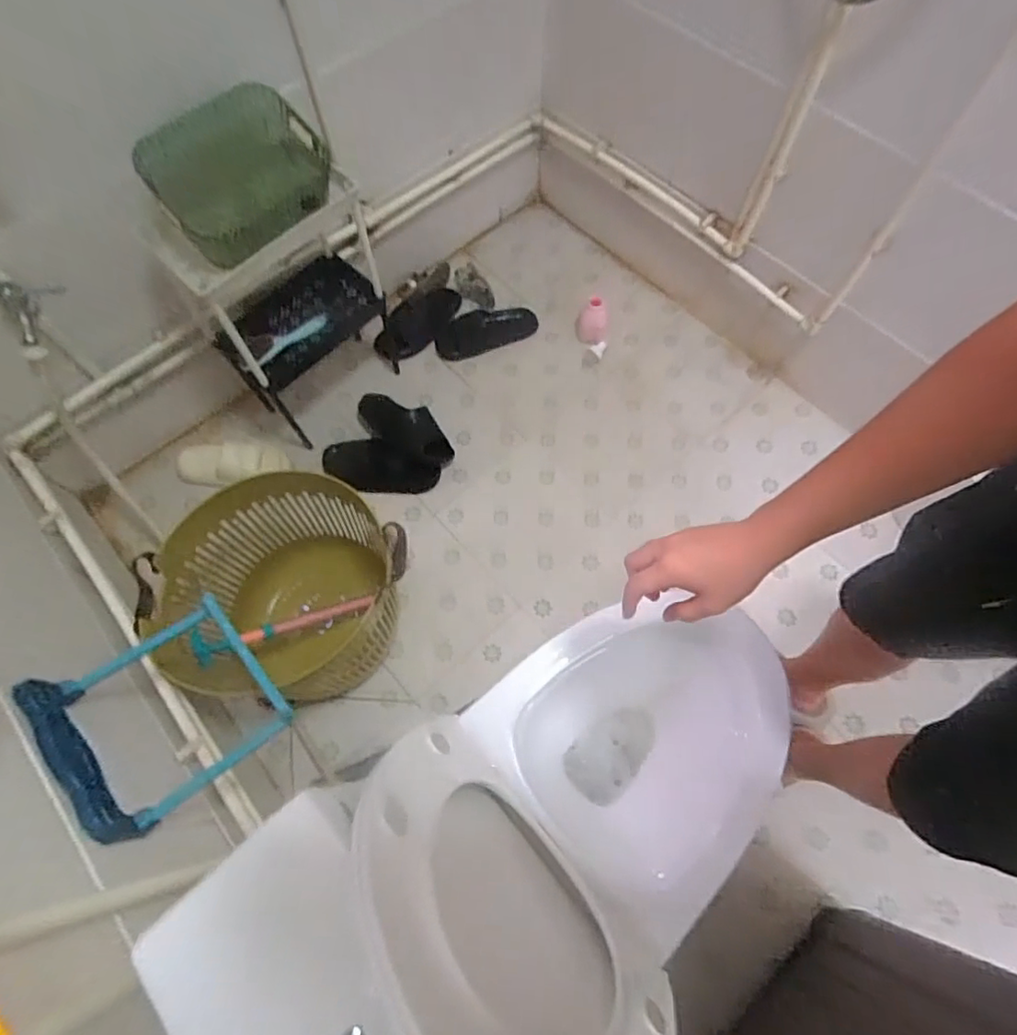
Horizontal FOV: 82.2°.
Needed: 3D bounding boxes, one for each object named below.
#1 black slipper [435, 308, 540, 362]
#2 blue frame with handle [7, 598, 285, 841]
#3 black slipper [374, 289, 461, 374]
[{"bbox_3d":[-0.058,-0.470,1.483,0.269,0.048,0.110,-20,68,-7],"label":"black slipper"},{"bbox_3d":[-0.413,0.219,0.696,0.205,0.115,0.211,-40,72,-14],"label":"blue frame with handle"},{"bbox_3d":[-0.230,-0.487,1.452,0.111,0.056,0.245,39,74,16],"label":"black slipper"}]

